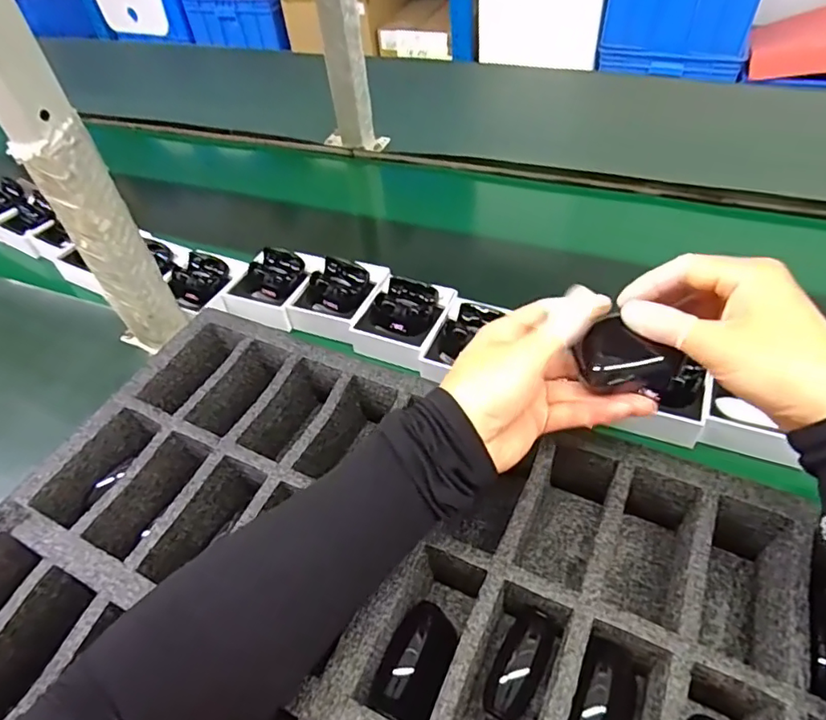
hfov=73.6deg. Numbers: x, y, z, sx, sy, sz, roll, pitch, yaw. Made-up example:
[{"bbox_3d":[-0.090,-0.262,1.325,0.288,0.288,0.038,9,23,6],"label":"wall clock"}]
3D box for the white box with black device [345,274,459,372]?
[{"bbox_3d":[-0.011,-0.040,0.557,0.090,0.049,0.088,18,51,20],"label":"white box with black device"}]

